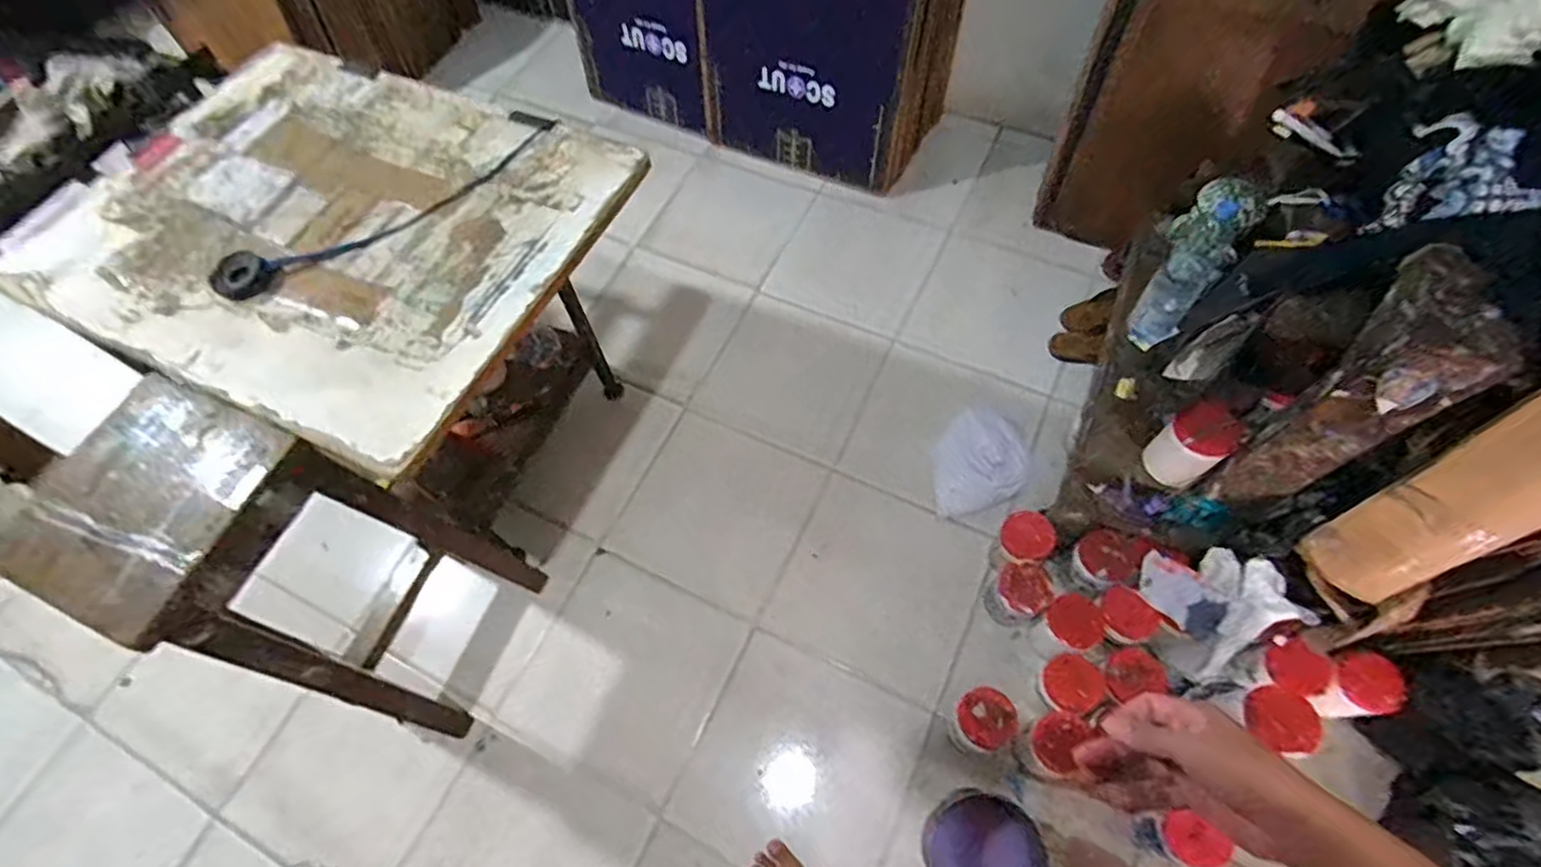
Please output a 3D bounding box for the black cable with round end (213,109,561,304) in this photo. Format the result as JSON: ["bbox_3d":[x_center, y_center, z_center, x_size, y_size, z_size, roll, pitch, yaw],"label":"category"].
[{"bbox_3d":[-0.557,-0.349,1.011,0.533,0.029,0.117,-36,66,-14],"label":"black cable with round end"}]

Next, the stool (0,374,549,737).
[{"bbox_3d":[-0.735,0.232,1.180,0.374,0.756,0.350,24,67,15],"label":"stool"}]

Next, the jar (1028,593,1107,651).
[{"bbox_3d":[0.589,0.388,1.357,0.107,0.125,0.101,-2,63,3],"label":"jar"}]

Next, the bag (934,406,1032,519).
[{"bbox_3d":[0.478,0.054,1.563,0.260,0.096,0.207,-24,64,-8],"label":"bag"}]

